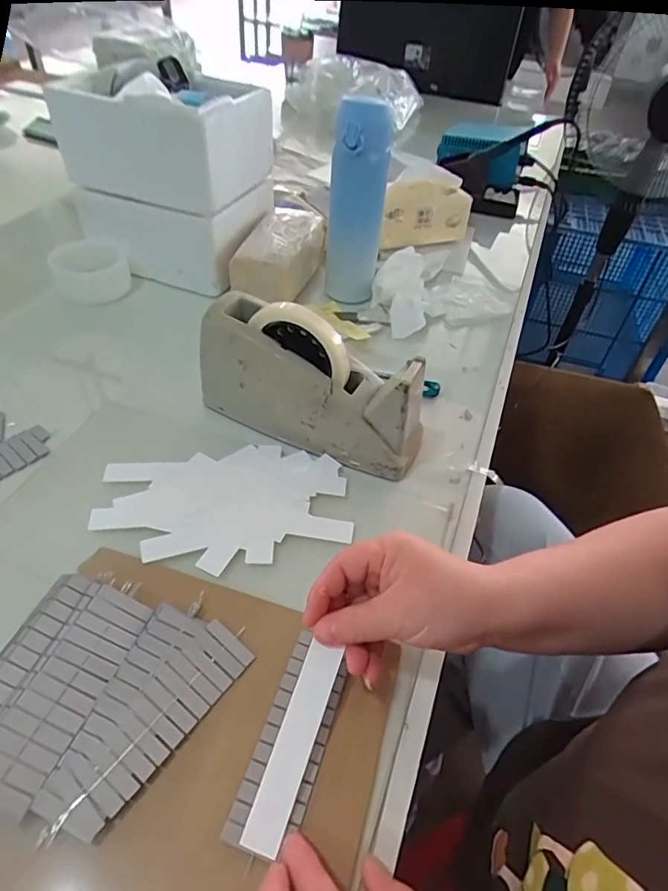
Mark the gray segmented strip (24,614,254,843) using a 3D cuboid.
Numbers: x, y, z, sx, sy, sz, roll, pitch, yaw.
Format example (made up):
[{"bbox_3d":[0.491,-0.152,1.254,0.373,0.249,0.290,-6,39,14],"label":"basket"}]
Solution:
[{"bbox_3d":[-0.108,0.166,0.320,0.039,0.004,0.132,37,49,15],"label":"gray segmented strip"}]

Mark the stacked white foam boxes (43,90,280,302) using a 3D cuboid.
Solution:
[{"bbox_3d":[-0.198,-0.331,0.666,0.201,0.199,0.161,14,47,8],"label":"stacked white foam boxes"}]

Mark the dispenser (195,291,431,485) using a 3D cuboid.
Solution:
[{"bbox_3d":[-0.018,-0.061,0.481,0.212,0.116,0.068,21,49,15],"label":"dispenser"}]

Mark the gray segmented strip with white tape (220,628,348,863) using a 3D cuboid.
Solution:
[{"bbox_3d":[-0.024,0.178,0.323,0.039,0.004,0.117,16,47,11],"label":"gray segmented strip with white tape"}]

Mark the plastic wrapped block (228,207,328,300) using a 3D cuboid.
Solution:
[{"bbox_3d":[-0.066,-0.244,0.681,0.082,0.068,0.143,18,48,13],"label":"plastic wrapped block"}]

